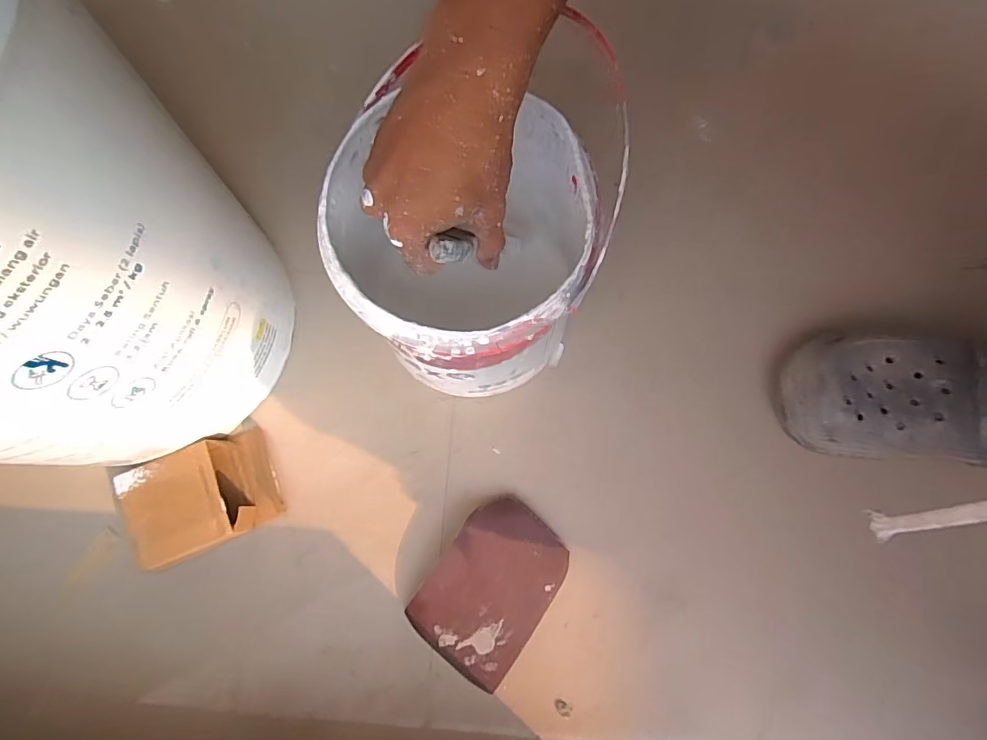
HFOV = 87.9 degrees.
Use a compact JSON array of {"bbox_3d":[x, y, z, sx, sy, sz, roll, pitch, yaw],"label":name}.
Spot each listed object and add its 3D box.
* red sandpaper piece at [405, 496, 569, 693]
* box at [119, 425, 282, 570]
[{"bbox_3d":[-0.002,0.186,0.438,0.096,0.028,0.137,35,79,9],"label":"red sandpaper piece"},{"bbox_3d":[-0.256,0.110,0.449,0.115,0.035,0.086,-24,77,-5],"label":"box"}]

